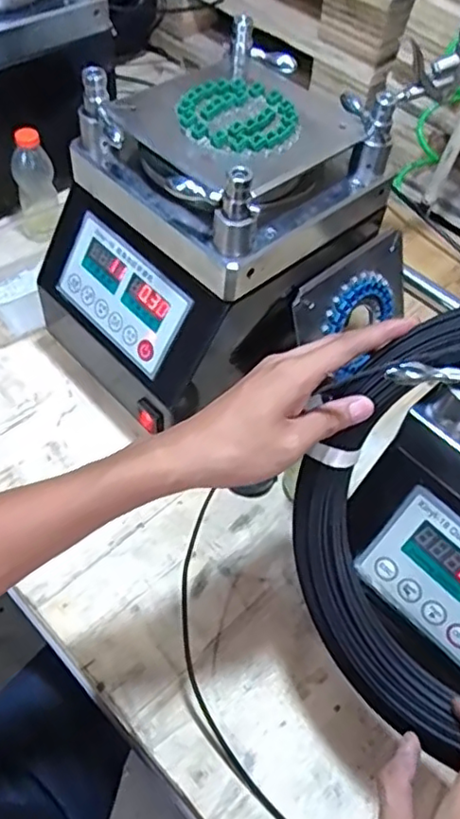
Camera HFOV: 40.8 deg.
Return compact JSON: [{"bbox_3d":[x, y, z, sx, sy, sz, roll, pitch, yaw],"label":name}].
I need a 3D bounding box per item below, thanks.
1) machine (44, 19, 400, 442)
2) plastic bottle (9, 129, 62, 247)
[{"bbox_3d":[-0.025,-0.166,0.625,0.269,0.286,0.223,-35,64,-24],"label":"machine"},{"bbox_3d":[-0.243,-0.274,0.769,0.052,0.134,0.041,-13,57,-13],"label":"plastic bottle"}]

